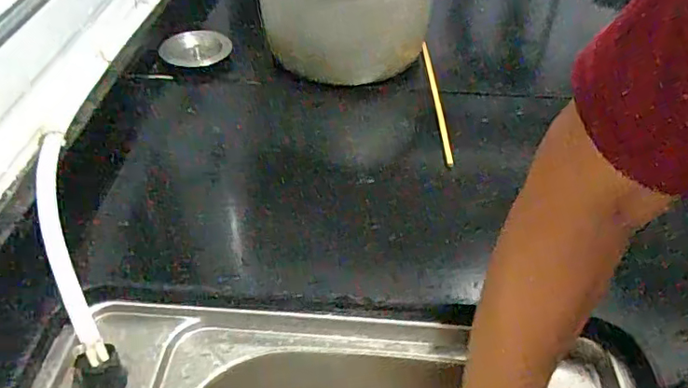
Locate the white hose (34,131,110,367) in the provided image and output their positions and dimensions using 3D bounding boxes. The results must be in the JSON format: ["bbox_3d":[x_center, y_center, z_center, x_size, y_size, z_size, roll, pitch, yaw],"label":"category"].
[{"bbox_3d":[-0.224,0.036,0.441,0.028,0.015,0.212,-18,66,-17],"label":"white hose"}]

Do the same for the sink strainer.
[{"bbox_3d":[-0.180,-0.179,0.681,0.078,0.026,0.069,0,43,1],"label":"sink strainer"}]

